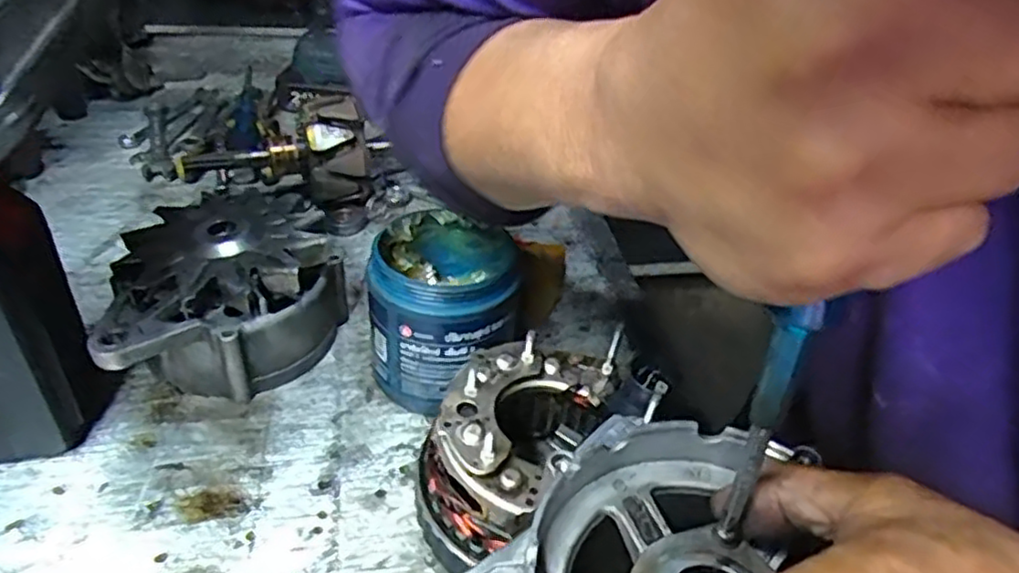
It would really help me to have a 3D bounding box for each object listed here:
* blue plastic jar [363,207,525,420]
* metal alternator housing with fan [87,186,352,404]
[{"bbox_3d":[-0.040,0.017,0.443,0.083,0.101,0.090,4,37,-3],"label":"blue plastic jar"},{"bbox_3d":[-0.178,0.005,0.455,0.131,0.082,0.151,-2,38,-11],"label":"metal alternator housing with fan"}]

